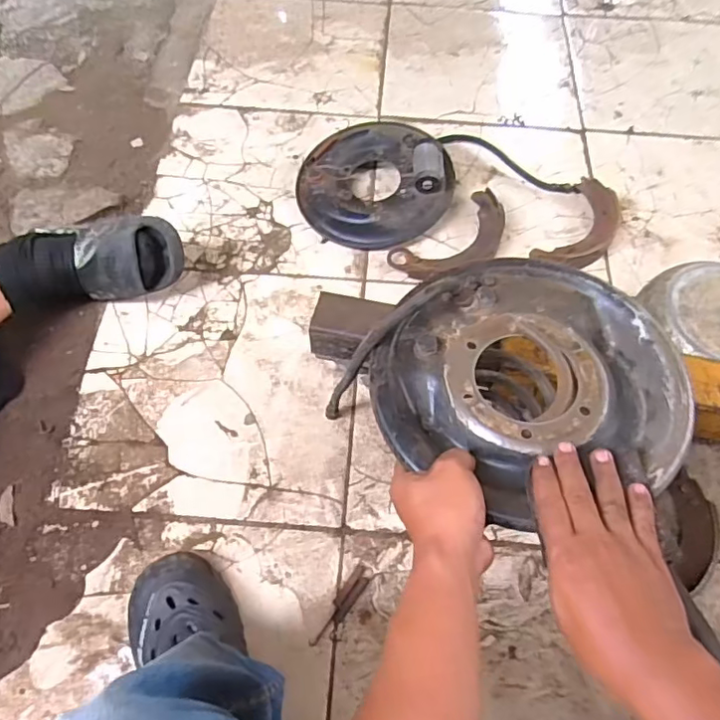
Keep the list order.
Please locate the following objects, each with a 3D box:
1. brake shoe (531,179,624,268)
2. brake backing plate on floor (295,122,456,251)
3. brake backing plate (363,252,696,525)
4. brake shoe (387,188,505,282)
[{"bbox_3d":[0.385,-0.226,0.985,0.103,0.034,0.218,33,67,15],"label":"brake shoe"},{"bbox_3d":[0.018,-0.319,0.998,0.266,0.087,0.242,0,63,-1],"label":"brake backing plate on floor"},{"bbox_3d":[0.153,0.016,0.503,0.247,0.047,0.256,0,63,-1],"label":"brake backing plate"},{"bbox_3d":[0.168,-0.199,0.963,0.227,0.032,0.115,-38,69,-18],"label":"brake shoe"}]

